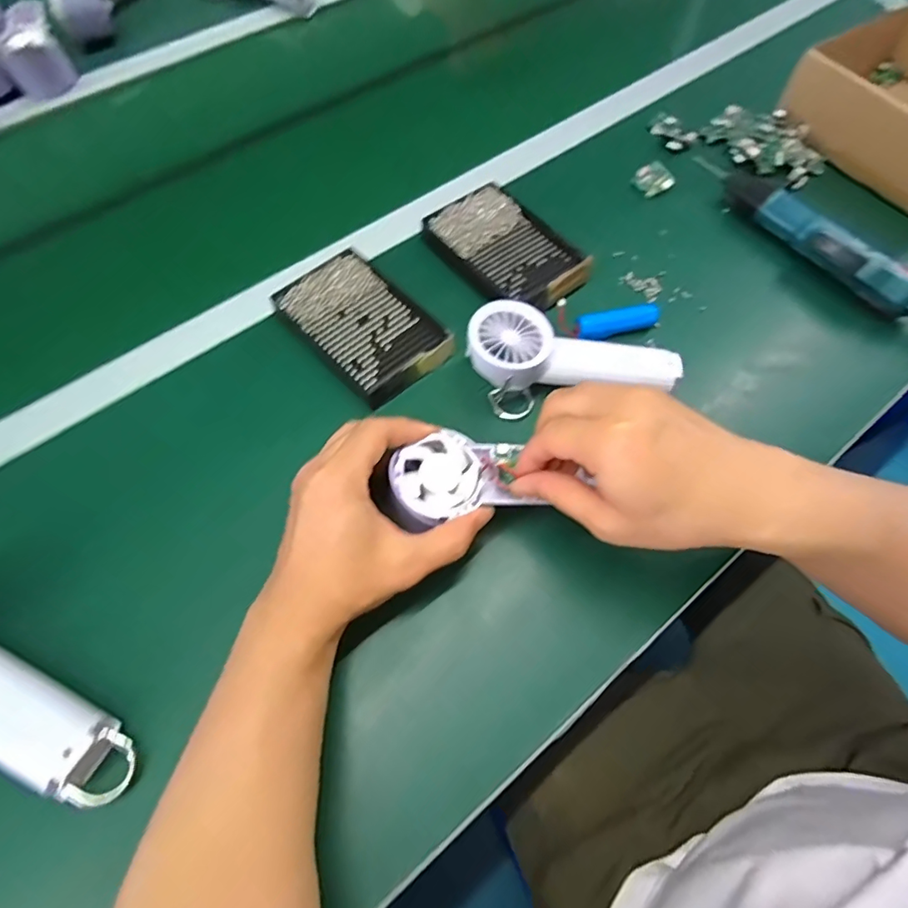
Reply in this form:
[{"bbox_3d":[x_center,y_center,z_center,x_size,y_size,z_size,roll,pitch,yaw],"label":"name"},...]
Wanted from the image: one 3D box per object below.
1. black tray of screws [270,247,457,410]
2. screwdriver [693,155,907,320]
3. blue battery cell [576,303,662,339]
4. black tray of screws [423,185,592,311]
[{"bbox_3d":[-0.076,-0.108,0.437,0.087,0.016,0.140,-40,69,-18],"label":"black tray of screws"},{"bbox_3d":[0.325,-0.194,0.470,0.033,0.038,0.262,-28,66,-13],"label":"screwdriver"},{"bbox_3d":[0.137,-0.109,0.441,0.068,0.022,0.016,-10,63,-5],"label":"blue battery cell"},{"bbox_3d":[0.046,-0.189,0.474,0.095,0.013,0.147,-37,68,-17],"label":"black tray of screws"}]

